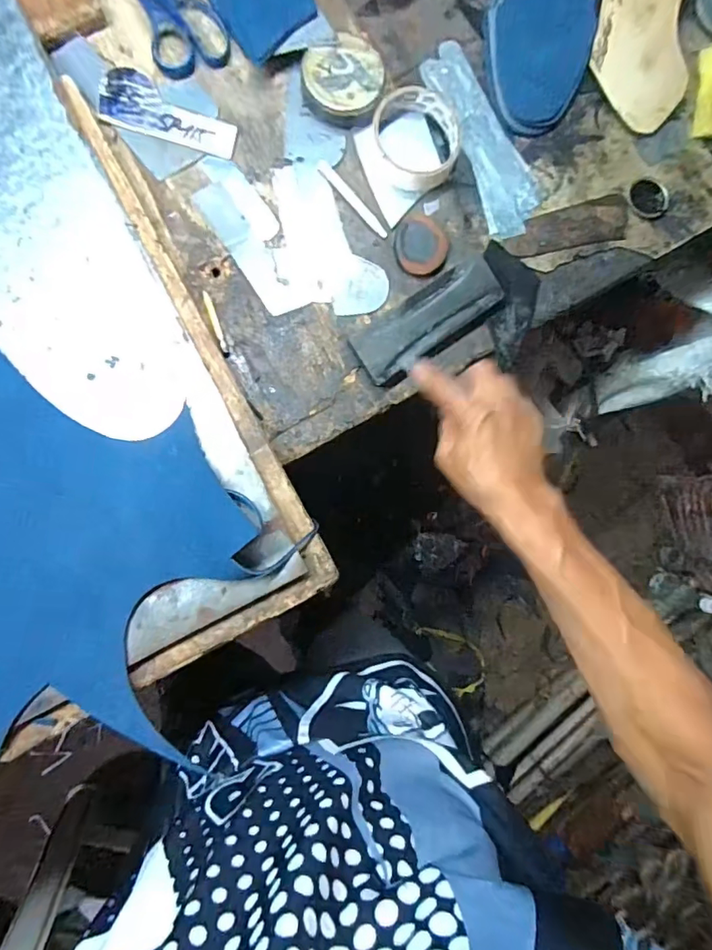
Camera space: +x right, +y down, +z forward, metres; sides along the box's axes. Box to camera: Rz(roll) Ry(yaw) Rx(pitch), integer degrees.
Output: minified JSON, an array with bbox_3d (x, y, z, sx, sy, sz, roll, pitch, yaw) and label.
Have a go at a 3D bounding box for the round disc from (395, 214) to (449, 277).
[{"bbox_3d":[0.062,-0.216,0.491,0.049,0.005,0.055,4,92,-6],"label":"round disc"}]

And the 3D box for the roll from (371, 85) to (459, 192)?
[{"bbox_3d":[0.059,-0.313,0.497,0.088,0.033,0.087,0,92,-6],"label":"roll"}]

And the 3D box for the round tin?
[{"bbox_3d":[-0.012,-0.366,0.485,0.073,0.020,0.073,0,92,-6],"label":"round tin"}]

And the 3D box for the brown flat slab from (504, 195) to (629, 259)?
[{"bbox_3d":[0.218,-0.257,0.541,0.133,0.011,0.048,-12,93,-6],"label":"brown flat slab"}]

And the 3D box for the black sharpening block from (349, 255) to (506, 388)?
[{"bbox_3d":[0.070,-0.144,0.486,0.151,0.011,0.054,-37,95,-4],"label":"black sharpening block"}]

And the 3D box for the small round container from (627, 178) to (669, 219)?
[{"bbox_3d":[0.306,-0.288,0.546,0.040,0.009,0.043,0,92,-6],"label":"small round container"}]

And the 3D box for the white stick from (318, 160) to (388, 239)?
[{"bbox_3d":[-0.003,-0.259,0.493,0.011,0.007,0.091,-42,96,-3],"label":"white stick"}]

